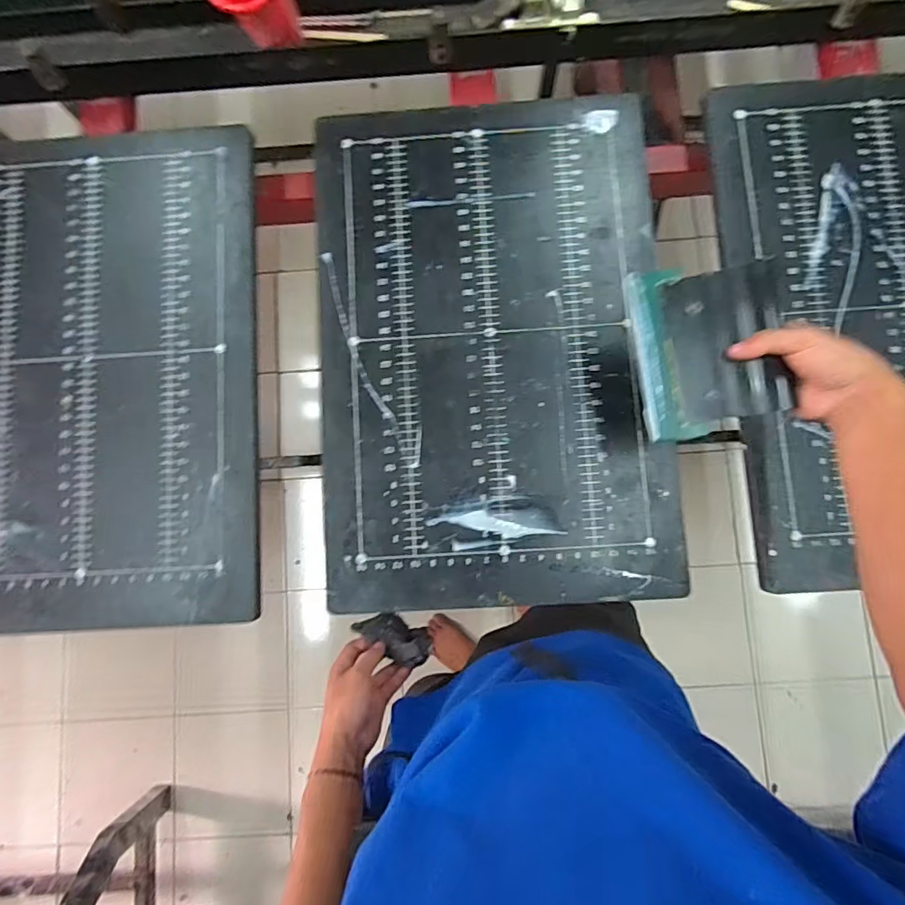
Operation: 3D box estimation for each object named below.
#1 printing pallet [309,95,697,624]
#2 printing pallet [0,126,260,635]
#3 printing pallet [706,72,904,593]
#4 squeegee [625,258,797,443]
[{"bbox_3d":[0.043,-0.130,0.596,0.385,0.015,0.587,-3,83,1],"label":"printing pallet"},{"bbox_3d":[-0.424,-0.094,0.604,0.383,0.020,0.577,-4,83,1],"label":"printing pallet"},{"bbox_3d":[0.545,-0.161,0.581,0.442,0.020,0.591,-3,83,2],"label":"printing pallet"},{"bbox_3d":[0.245,-0.101,0.491,0.138,0.029,0.157,-9,83,1],"label":"squeegee"}]

